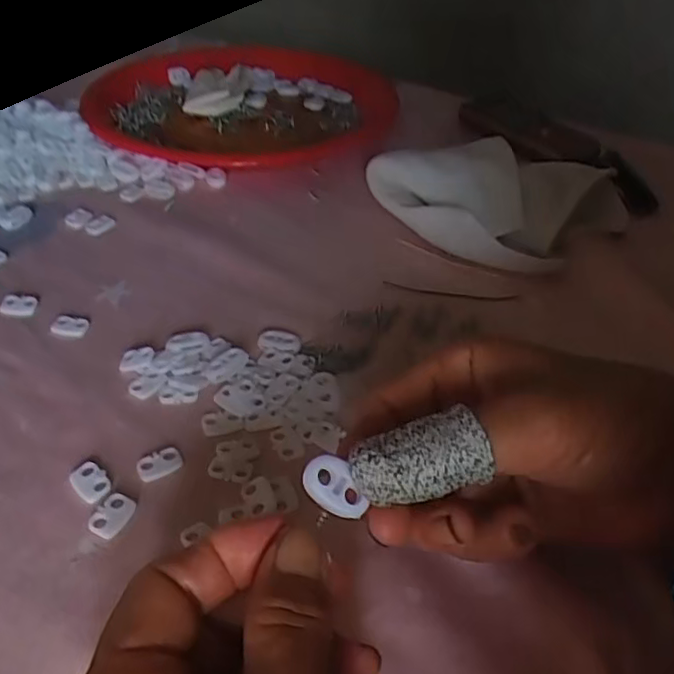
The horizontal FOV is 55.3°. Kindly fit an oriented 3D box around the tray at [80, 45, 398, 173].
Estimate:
[{"bbox_3d":[-0.079,-0.198,0.541,0.242,0.036,0.215,2,40,-2],"label":"tray"}]

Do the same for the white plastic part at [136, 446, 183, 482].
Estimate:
[{"bbox_3d":[-0.076,0.053,0.274,0.018,0.004,0.013,-16,44,-22],"label":"white plastic part"}]

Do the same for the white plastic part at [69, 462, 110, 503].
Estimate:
[{"bbox_3d":[-0.102,0.059,0.265,0.012,0.004,0.021,-25,48,-30],"label":"white plastic part"}]

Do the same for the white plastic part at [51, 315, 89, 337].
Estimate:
[{"bbox_3d":[-0.141,-0.006,0.338,0.018,0.004,0.013,6,40,2],"label":"white plastic part"}]

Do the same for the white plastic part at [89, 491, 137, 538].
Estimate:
[{"bbox_3d":[-0.088,0.069,0.254,0.014,0.004,0.019,14,41,11],"label":"white plastic part"}]

